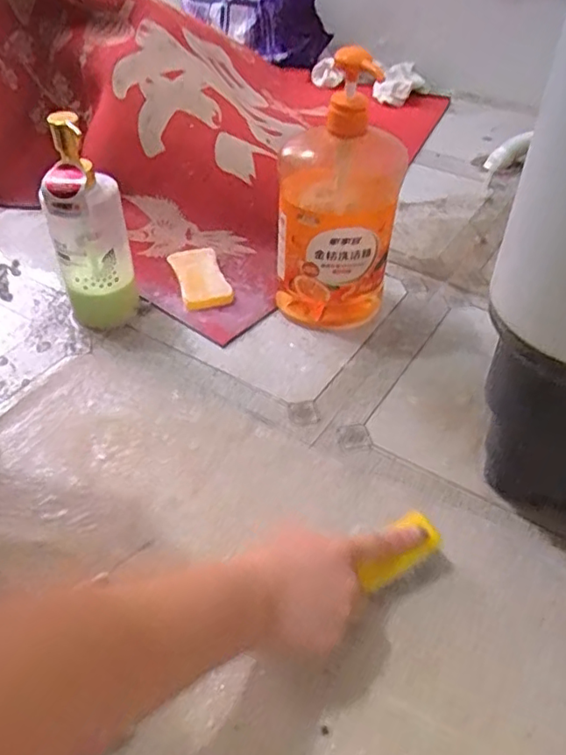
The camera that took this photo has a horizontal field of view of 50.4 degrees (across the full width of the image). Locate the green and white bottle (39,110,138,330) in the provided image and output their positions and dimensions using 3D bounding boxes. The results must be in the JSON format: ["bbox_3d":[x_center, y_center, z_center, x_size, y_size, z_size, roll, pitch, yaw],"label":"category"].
[{"bbox_3d":[-0.194,-0.146,0.601,0.072,0.211,0.060,-12,45,-12],"label":"green and white bottle"}]

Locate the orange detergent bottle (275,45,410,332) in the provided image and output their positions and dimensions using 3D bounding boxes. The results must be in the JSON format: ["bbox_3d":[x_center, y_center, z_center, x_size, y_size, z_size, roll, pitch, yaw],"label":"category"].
[{"bbox_3d":[0.051,-0.167,0.589,0.113,0.256,0.077,15,46,15],"label":"orange detergent bottle"}]

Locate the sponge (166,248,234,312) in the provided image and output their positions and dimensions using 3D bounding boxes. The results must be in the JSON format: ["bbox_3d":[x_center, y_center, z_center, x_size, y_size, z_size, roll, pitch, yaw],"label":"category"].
[{"bbox_3d":[-0.097,-0.117,0.703,0.055,0.017,0.111,-13,46,-14],"label":"sponge"}]

